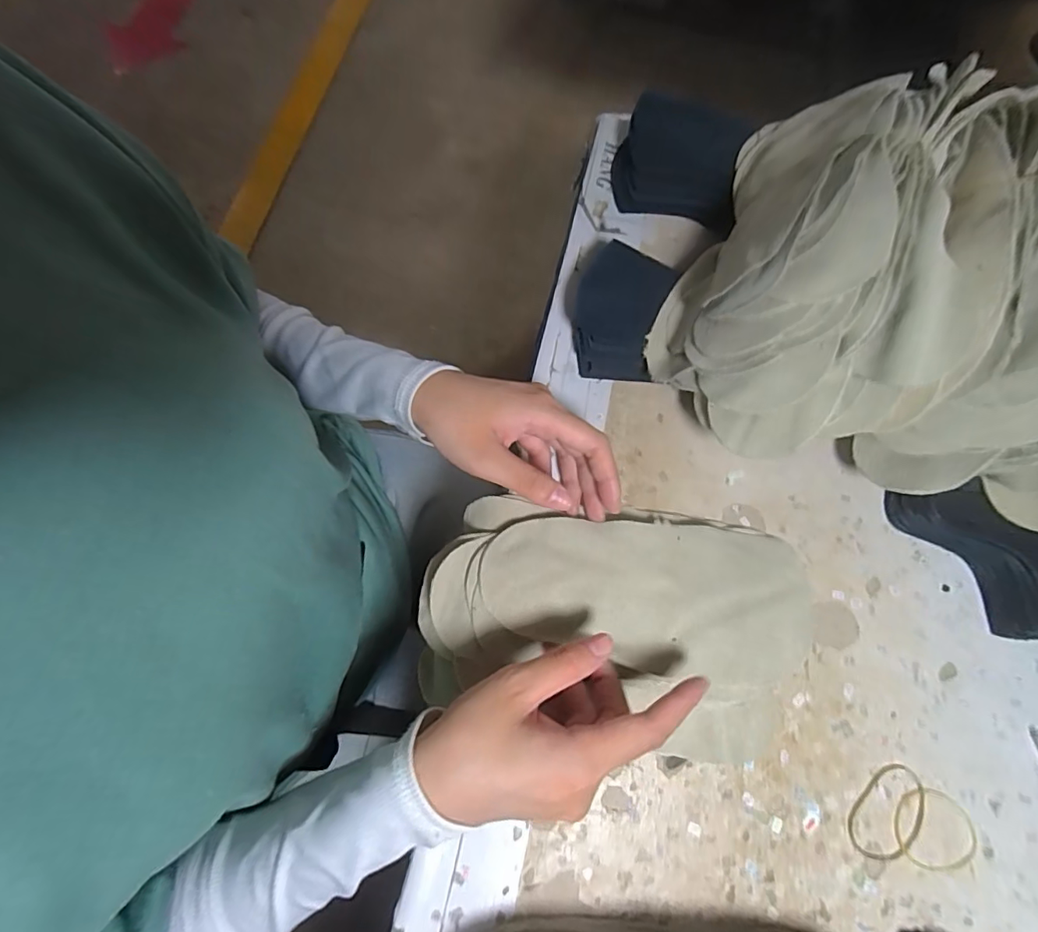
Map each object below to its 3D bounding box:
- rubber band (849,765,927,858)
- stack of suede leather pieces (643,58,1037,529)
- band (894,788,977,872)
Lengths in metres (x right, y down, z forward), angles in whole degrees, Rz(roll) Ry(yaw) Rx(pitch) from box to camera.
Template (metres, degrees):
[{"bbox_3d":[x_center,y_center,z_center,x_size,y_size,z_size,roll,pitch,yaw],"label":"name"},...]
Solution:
[{"bbox_3d":[0.215,0.201,0.298,0.057,0.004,0.035,-40,78,-12],"label":"rubber band"},{"bbox_3d":[0.245,-0.110,0.303,0.287,0.112,0.242,15,73,3],"label":"stack of suede leather pieces"},{"bbox_3d":[0.242,0.211,0.298,0.048,0.004,0.041,10,73,1],"label":"band"}]

